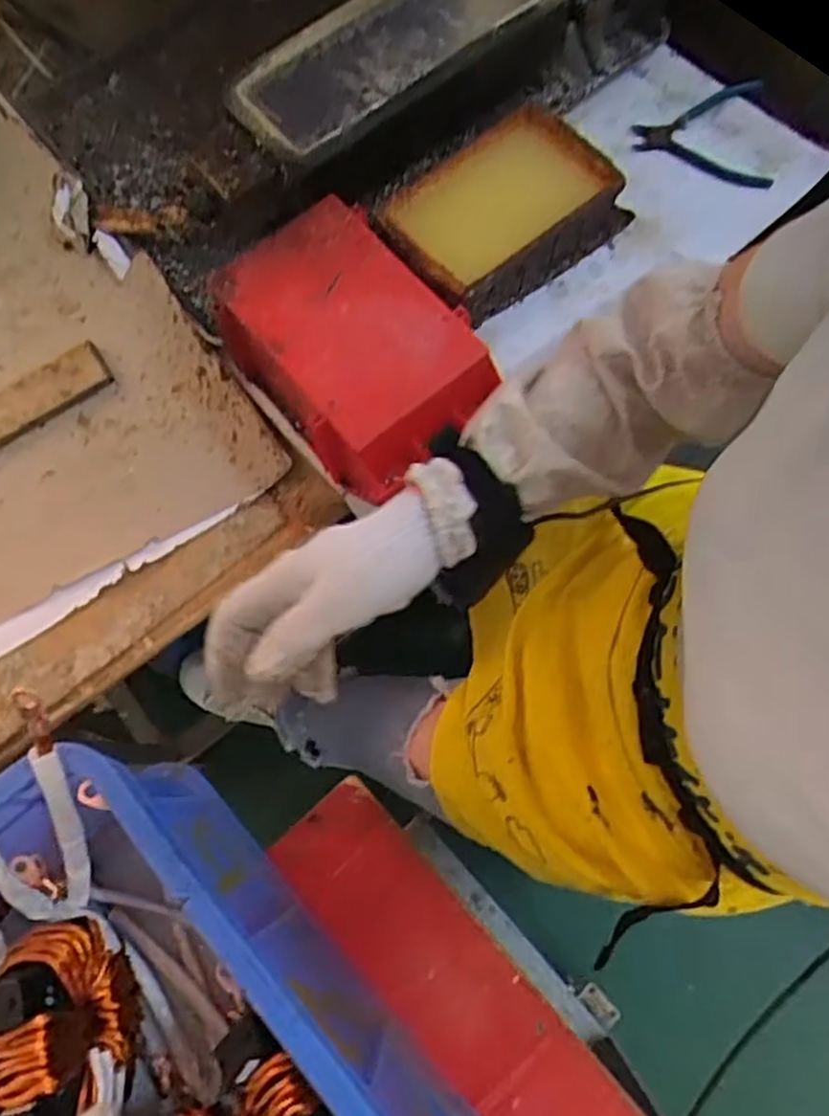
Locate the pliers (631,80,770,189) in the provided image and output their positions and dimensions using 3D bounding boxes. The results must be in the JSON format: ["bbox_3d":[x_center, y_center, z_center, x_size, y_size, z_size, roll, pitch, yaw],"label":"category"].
[{"bbox_3d":[0.284,-0.423,0.728,0.129,0.021,0.125,-1,73,2],"label":"pliers"}]

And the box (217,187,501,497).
[{"bbox_3d":[-0.050,-0.167,0.632,0.146,0.123,0.230,-37,75,-9],"label":"box"}]

